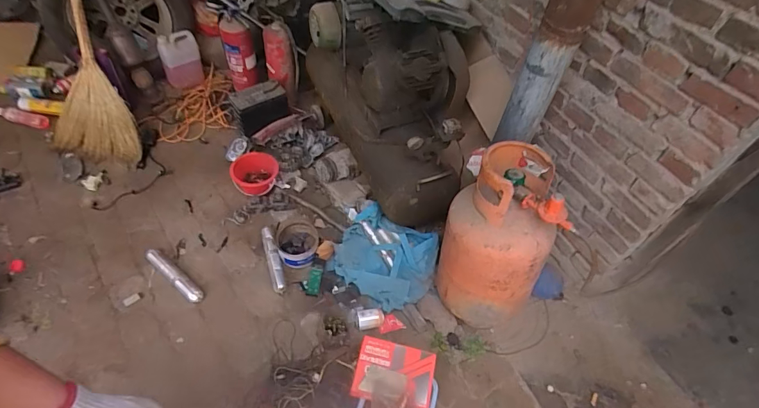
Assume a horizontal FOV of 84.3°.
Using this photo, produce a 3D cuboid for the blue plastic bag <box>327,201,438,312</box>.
[{"bbox_3d":[0.025,0.170,1.485,0.367,0.120,0.306,30,56,15],"label":"blue plastic bag"}]

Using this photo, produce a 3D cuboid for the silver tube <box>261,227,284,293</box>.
[{"bbox_3d":[-0.380,0.196,1.498,0.047,0.034,0.256,-15,68,-13],"label":"silver tube"}]

